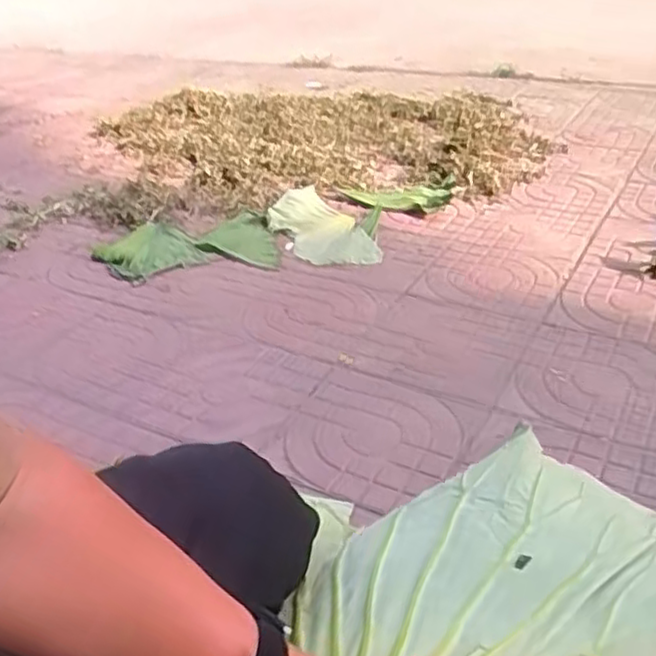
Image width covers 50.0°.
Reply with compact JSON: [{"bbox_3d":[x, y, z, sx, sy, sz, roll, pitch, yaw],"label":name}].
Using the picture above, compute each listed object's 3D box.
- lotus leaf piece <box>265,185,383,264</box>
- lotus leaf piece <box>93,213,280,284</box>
[{"bbox_3d":[-0.027,-0.260,1.823,0.205,0.068,0.418,-19,33,-19],"label":"lotus leaf piece"},{"bbox_3d":[-0.355,-0.200,1.754,0.436,0.038,0.301,-11,32,-7],"label":"lotus leaf piece"}]

